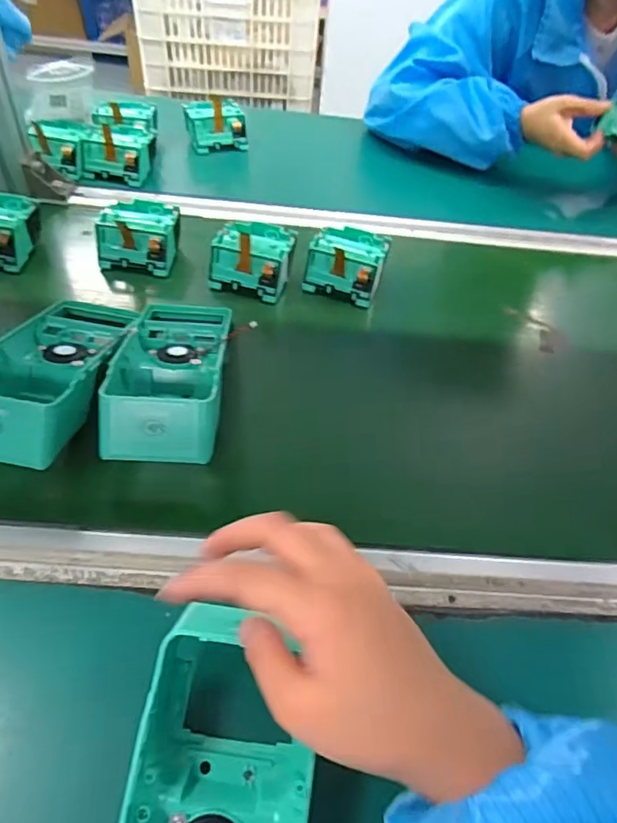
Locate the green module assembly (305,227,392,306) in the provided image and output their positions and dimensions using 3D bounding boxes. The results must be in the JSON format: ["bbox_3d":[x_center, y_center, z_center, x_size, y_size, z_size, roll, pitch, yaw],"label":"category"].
[{"bbox_3d":[0.040,-0.156,0.569,0.076,0.041,0.076,16,50,9],"label":"green module assembly"}]

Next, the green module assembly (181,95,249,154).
[{"bbox_3d":[-0.127,-0.391,0.743,0.082,0.050,0.058,-11,51,-14],"label":"green module assembly"}]

